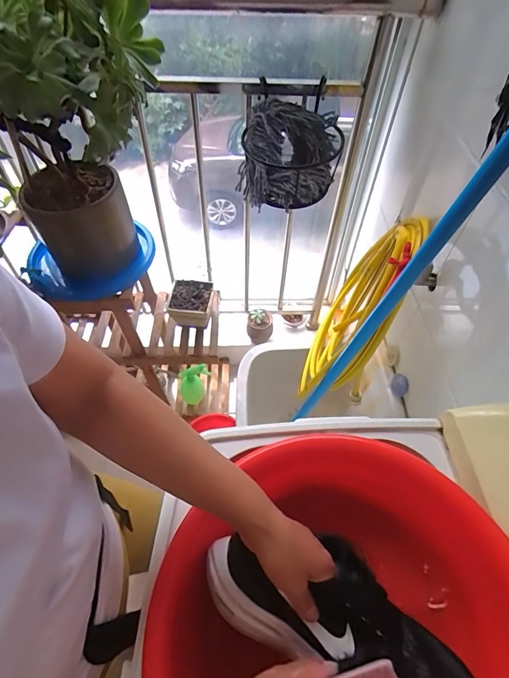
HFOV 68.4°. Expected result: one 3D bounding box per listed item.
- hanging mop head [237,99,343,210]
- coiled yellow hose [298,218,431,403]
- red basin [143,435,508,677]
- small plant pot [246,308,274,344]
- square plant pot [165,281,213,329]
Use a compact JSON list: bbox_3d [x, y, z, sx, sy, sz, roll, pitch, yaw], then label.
[{"bbox_3d":[0.080,-0.404,0.826,0.209,0.138,0.186,12,54,8],"label":"hanging mop head"},{"bbox_3d":[0.248,-0.078,0.926,0.165,0.475,0.436,15,55,10],"label":"coiled yellow hose"},{"bbox_3d":[0.107,0.310,0.389,0.334,0.154,0.372,11,54,7],"label":"red basin"},{"bbox_3d":[0.021,-0.043,1.382,0.094,0.095,0.094,1,54,-1],"label":"small plant pot"},{"bbox_3d":[-0.179,-0.103,1.081,0.128,0.076,0.123,5,54,3],"label":"square plant pot"}]

